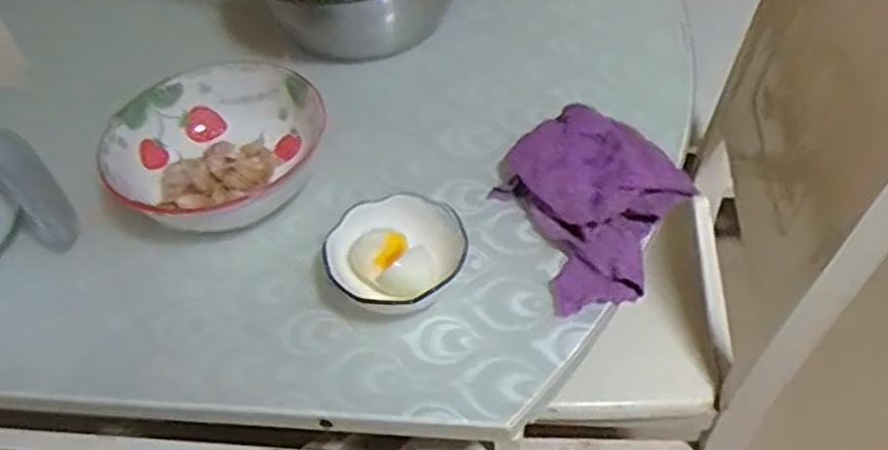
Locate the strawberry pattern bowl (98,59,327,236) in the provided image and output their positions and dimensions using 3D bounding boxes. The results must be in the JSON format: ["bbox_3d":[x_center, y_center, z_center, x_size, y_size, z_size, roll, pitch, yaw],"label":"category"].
[{"bbox_3d":[-0.187,-0.060,0.642,0.176,0.056,0.160,-35,55,-22],"label":"strawberry pattern bowl"}]

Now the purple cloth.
[{"bbox_3d":[0.120,-0.029,0.603,0.142,0.033,0.183,-18,50,-10],"label":"purple cloth"}]

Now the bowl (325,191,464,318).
[{"bbox_3d":[-0.035,0.021,0.562,0.101,0.041,0.099,-6,49,1],"label":"bowl"}]

